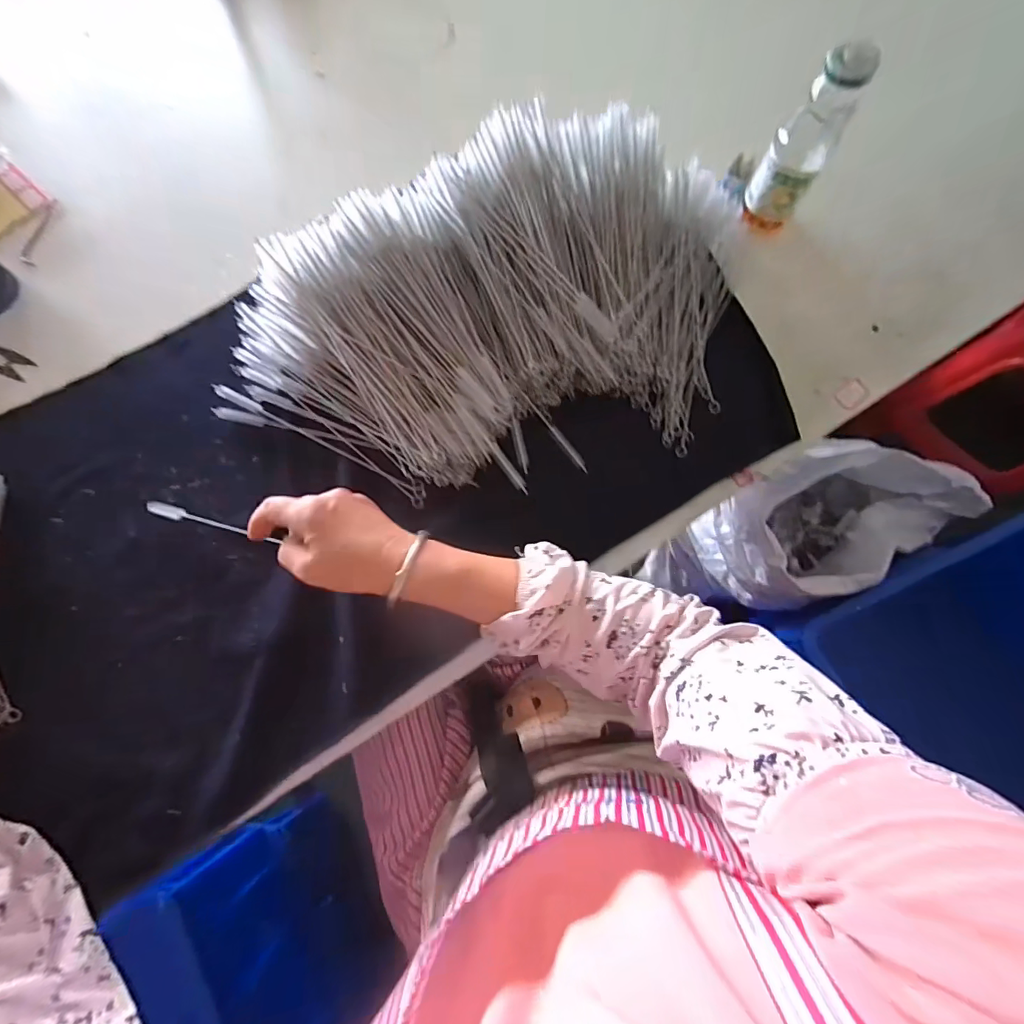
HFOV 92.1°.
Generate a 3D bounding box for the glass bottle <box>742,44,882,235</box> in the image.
[{"bbox_3d":[0.297,-0.372,0.510,0.055,0.164,0.052,30,76,7],"label":"glass bottle"}]

